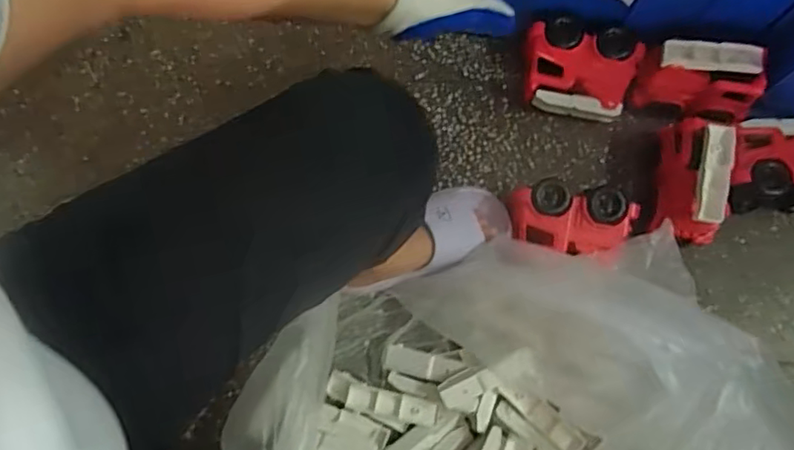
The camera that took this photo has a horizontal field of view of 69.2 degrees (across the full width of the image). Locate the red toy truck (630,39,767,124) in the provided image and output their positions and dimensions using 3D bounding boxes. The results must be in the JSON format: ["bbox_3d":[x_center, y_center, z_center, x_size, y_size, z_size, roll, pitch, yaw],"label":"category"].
[{"bbox_3d":[0.394,-0.187,0.752,0.147,0.100,0.062,12,77,4],"label":"red toy truck"}]

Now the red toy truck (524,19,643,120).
[{"bbox_3d":[0.243,-0.210,0.795,0.150,0.086,0.112,16,79,4],"label":"red toy truck"}]

